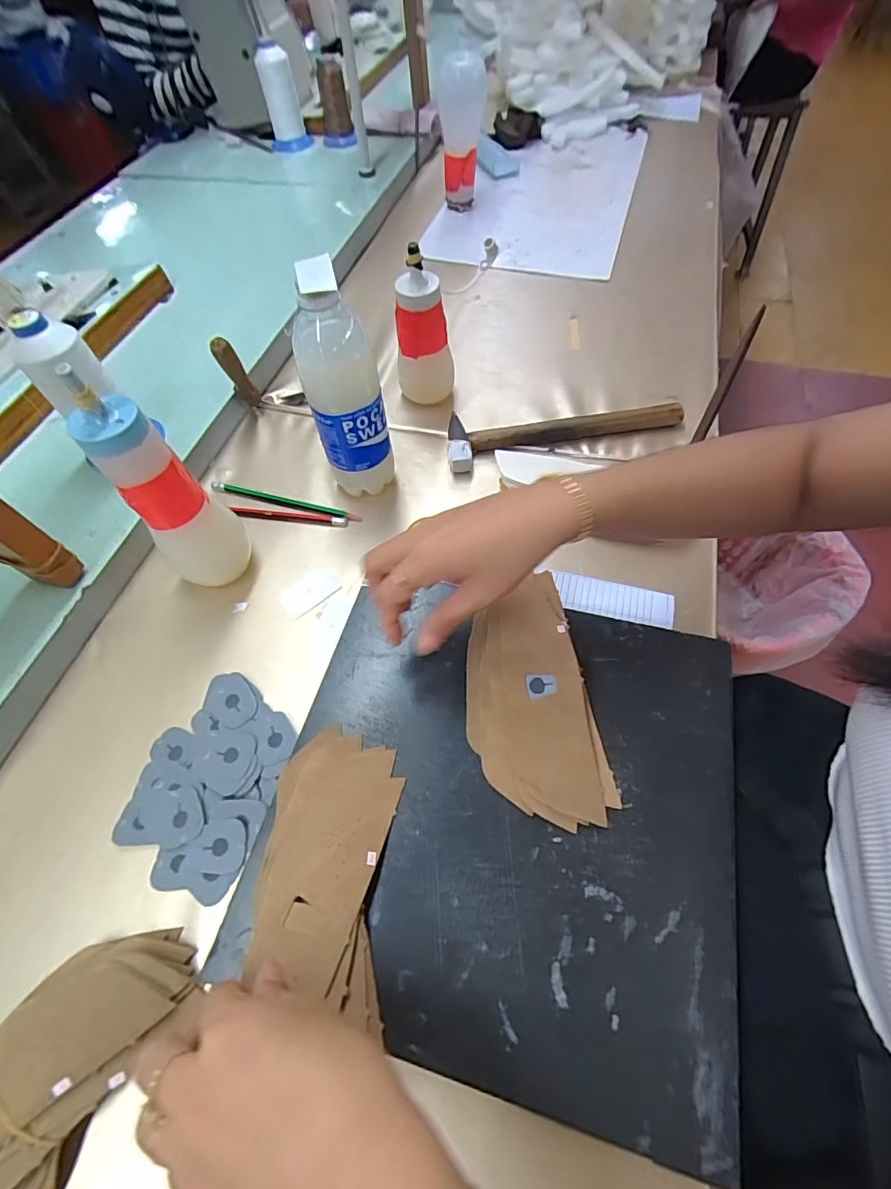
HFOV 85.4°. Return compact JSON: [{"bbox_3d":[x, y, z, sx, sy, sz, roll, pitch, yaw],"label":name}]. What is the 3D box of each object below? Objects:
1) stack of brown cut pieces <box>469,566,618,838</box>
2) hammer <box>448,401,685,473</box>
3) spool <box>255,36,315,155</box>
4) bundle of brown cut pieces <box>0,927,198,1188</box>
[{"bbox_3d":[0.059,0.068,0.348,0.090,0.038,0.182,-11,60,-3],"label":"stack of brown cut pieces"},{"bbox_3d":[0.125,-0.188,0.531,0.255,0.026,0.067,-13,60,-4],"label":"hammer"},{"bbox_3d":[-0.288,-0.880,0.860,0.065,0.149,0.078,-21,61,-9],"label":"spool"},{"bbox_3d":[-0.235,0.287,0.263,0.086,0.033,0.193,22,63,15],"label":"bundle of brown cut pieces"}]

